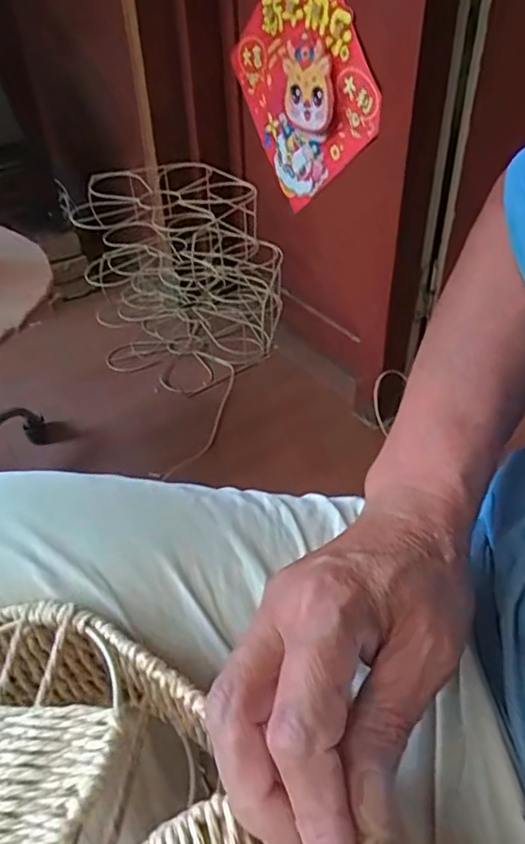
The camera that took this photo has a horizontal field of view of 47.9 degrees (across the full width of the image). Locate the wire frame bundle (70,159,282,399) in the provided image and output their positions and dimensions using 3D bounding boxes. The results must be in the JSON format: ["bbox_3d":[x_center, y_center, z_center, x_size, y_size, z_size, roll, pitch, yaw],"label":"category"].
[{"bbox_3d":[-0.152,-0.302,1.214,0.371,0.331,0.320,-3,40,-1],"label":"wire frame bundle"}]

